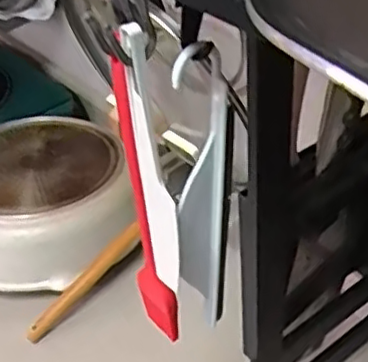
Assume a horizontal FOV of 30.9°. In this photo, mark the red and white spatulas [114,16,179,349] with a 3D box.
[{"bbox_3d":[-0.018,0.012,0.345,0.020,0.199,0.016,-16,41,-12],"label":"red and white spatulas"}]

